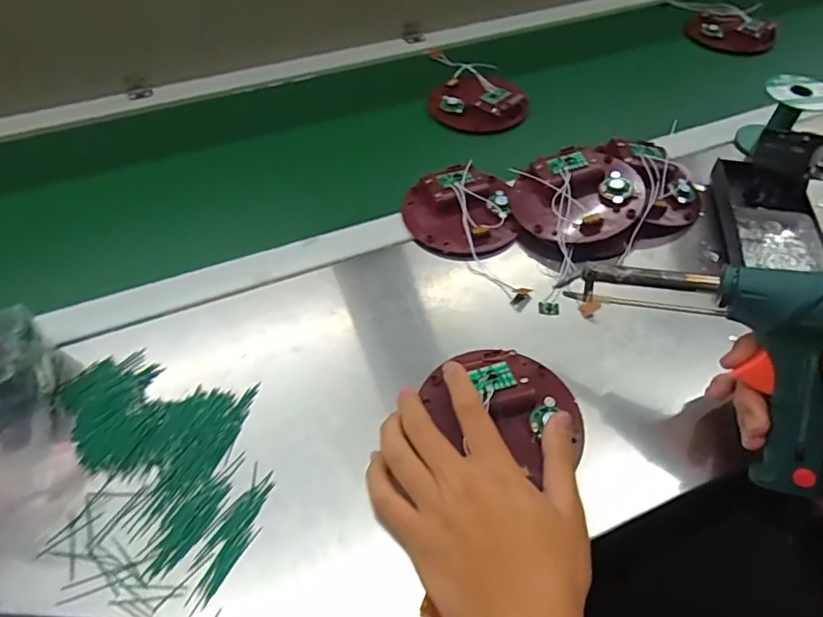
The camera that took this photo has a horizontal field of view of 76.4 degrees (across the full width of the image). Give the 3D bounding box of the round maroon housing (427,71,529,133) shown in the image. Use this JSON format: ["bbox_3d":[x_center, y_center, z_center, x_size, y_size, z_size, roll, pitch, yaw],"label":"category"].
[{"bbox_3d":[0.082,-0.257,0.645,0.102,0.024,0.117,-36,60,-25],"label":"round maroon housing"}]

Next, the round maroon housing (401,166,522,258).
[{"bbox_3d":[0.049,-0.097,0.518,0.109,0.021,0.106,0,52,0],"label":"round maroon housing"}]

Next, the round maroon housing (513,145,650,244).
[{"bbox_3d":[0.161,-0.109,0.512,0.119,0.045,0.114,0,52,0],"label":"round maroon housing"}]

